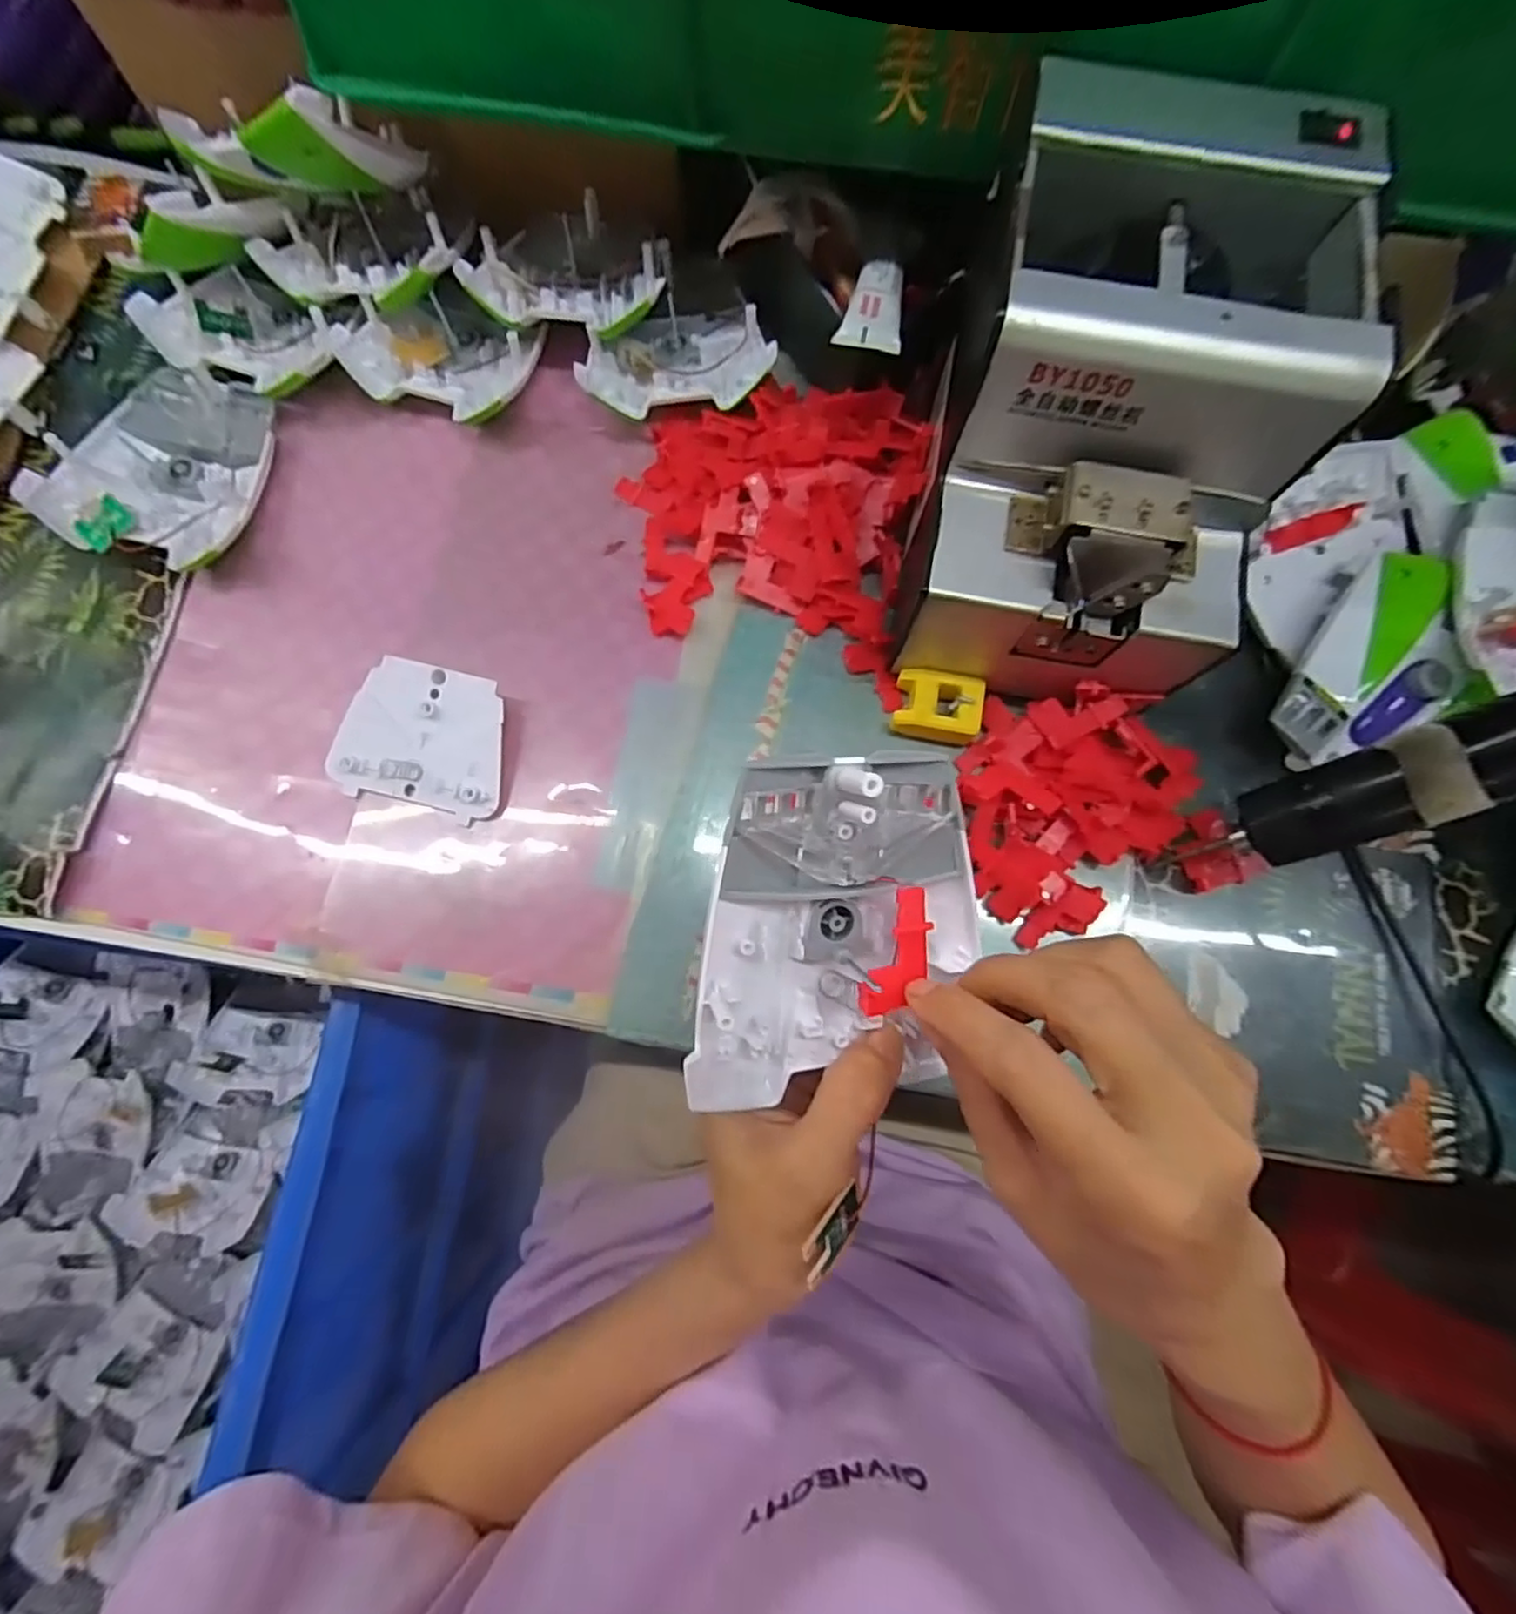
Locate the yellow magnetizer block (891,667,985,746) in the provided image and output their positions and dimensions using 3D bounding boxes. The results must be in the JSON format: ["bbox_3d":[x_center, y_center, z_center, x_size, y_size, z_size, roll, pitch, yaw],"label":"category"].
[{"bbox_3d":[0.086,-0.048,0.328,0.040,0.019,0.030,9,77,2],"label":"yellow magnetizer block"}]

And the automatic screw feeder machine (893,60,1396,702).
[{"bbox_3d":[0.135,-0.146,0.283,0.125,0.151,0.167,10,77,2],"label":"automatic screw feeder machine"}]

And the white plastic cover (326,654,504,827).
[{"bbox_3d":[-0.157,-0.033,0.324,0.080,0.018,0.063,14,78,3],"label":"white plastic cover"}]

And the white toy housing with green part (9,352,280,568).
[{"bbox_3d":[-0.300,-0.174,0.349,0.095,0.031,0.105,10,77,2],"label":"white toy housing with green part"}]

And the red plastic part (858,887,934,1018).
[{"bbox_3d":[0.044,0.045,0.207,0.017,0.008,0.040,23,76,5],"label":"red plastic part"}]

